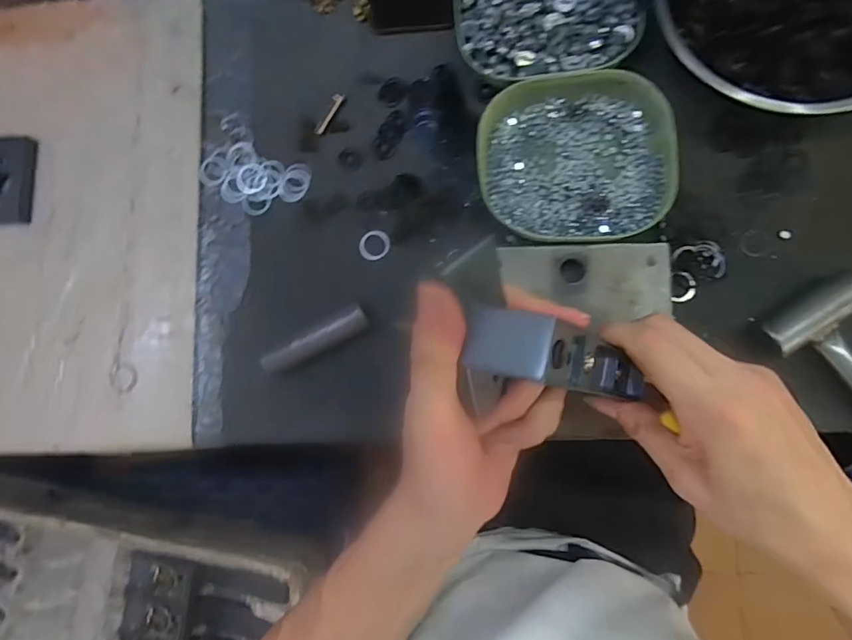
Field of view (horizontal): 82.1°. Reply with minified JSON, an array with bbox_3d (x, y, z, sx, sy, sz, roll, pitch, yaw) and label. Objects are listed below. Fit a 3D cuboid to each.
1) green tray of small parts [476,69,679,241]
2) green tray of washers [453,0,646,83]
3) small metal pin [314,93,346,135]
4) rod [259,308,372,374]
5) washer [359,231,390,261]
[{"bbox_3d":[0.121,-0.132,0.403,0.149,0.027,0.132,-1,83,6],"label":"green tray of small parts"},{"bbox_3d":[0.101,-0.264,0.416,0.147,0.034,0.130,-5,83,5],"label":"green tray of washers"},{"bbox_3d":[-0.087,-0.185,0.439,0.011,0.004,0.042,28,87,8],"label":"small metal pin"},{"bbox_3d":[-0.091,0.019,0.408,0.093,0.015,0.015,-29,81,2],"label":"rod"},{"bbox_3d":[-0.045,-0.065,0.427,0.027,0.004,0.027,-1,83,6],"label":"washer"}]

